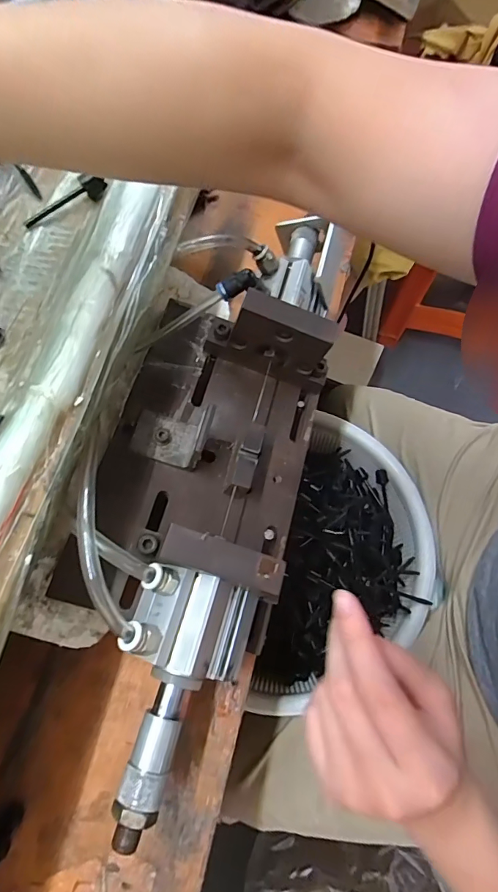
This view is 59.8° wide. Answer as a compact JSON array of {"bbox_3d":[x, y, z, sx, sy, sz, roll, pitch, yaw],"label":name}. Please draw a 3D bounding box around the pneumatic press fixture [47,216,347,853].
[{"bbox_3d":[-0.040,0.020,0.301,0.145,0.100,0.351,12,67,8],"label":"pneumatic press fixture"}]

